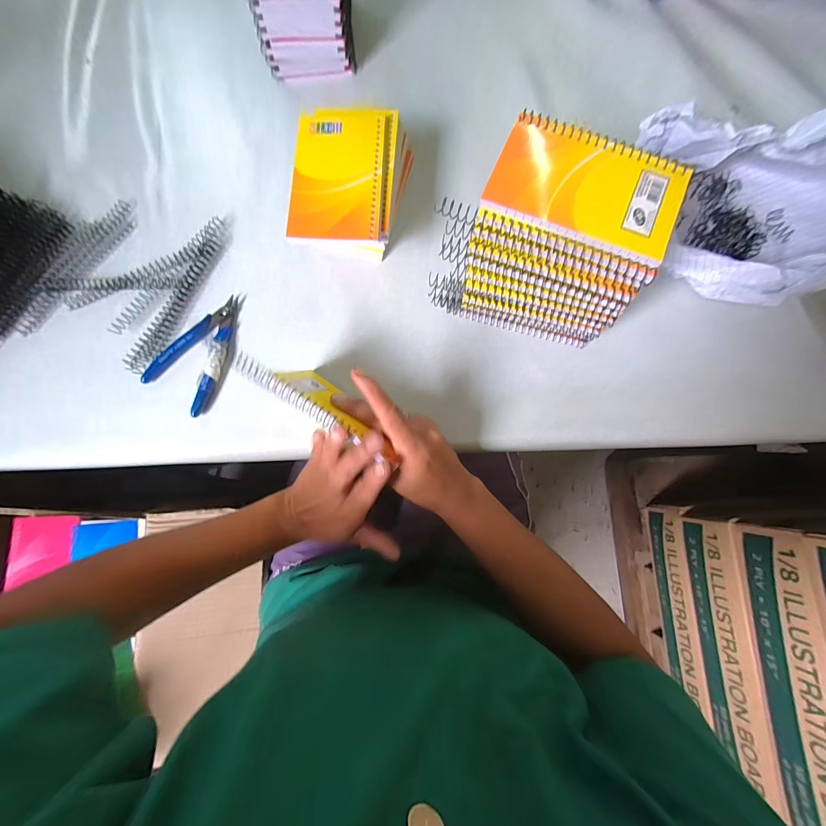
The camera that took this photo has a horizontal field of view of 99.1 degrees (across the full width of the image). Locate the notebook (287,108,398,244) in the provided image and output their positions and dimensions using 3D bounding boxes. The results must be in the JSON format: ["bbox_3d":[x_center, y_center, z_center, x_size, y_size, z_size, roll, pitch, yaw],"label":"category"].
[{"bbox_3d":[-0.063,-0.221,0.322,0.089,0.009,0.138,3,81,3],"label":"notebook"}]

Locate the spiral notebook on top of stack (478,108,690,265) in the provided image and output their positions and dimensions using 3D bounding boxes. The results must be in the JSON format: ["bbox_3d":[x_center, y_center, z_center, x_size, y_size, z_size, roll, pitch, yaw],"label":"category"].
[{"bbox_3d":[0.123,-0.161,0.247,0.128,0.004,0.081,24,82,4],"label":"spiral notebook on top of stack"}]

